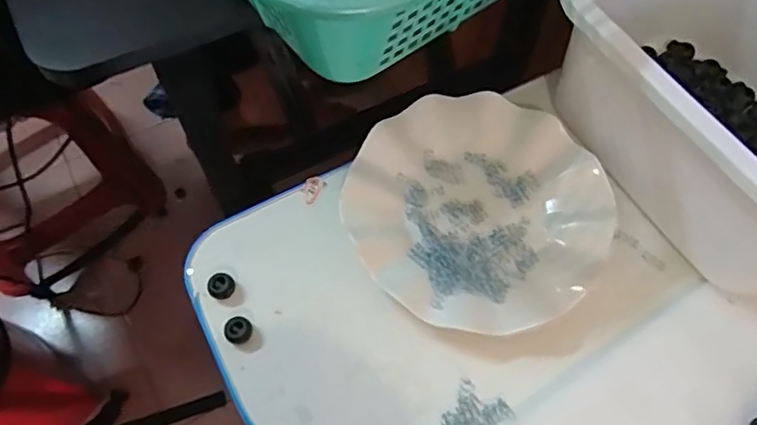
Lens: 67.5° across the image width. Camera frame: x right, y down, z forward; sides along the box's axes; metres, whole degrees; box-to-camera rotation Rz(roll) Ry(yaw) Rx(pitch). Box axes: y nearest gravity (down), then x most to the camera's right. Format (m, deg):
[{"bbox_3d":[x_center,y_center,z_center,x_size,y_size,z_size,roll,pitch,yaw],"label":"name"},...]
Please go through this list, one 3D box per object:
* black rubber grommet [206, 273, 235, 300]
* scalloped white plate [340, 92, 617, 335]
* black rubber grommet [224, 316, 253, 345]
[{"bbox_3d":[-0.106,0.050,0.384,0.016,0.013,0.016,0,65,-1],"label":"black rubber grommet"},{"bbox_3d":[0.071,-0.004,0.410,0.178,0.018,0.178,0,65,-1],"label":"scalloped white plate"},{"bbox_3d":[-0.092,0.078,0.375,0.016,0.012,0.017,0,65,-1],"label":"black rubber grommet"}]

